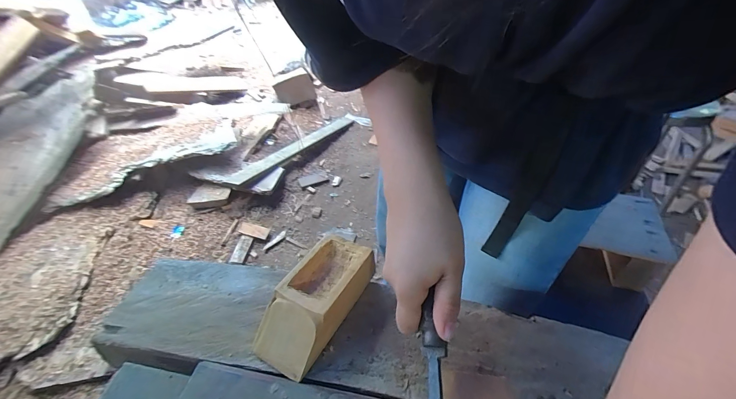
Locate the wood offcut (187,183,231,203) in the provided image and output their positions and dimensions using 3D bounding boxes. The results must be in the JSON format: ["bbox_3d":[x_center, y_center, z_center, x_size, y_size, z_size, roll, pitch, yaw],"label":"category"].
[{"bbox_3d":[-0.661,-0.032,1.362,0.180,0.021,0.085,-4,59,23],"label":"wood offcut"}]

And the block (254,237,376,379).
[{"bbox_3d":[-0.054,0.107,0.349,0.068,0.052,0.138,22,42,24],"label":"block"}]

